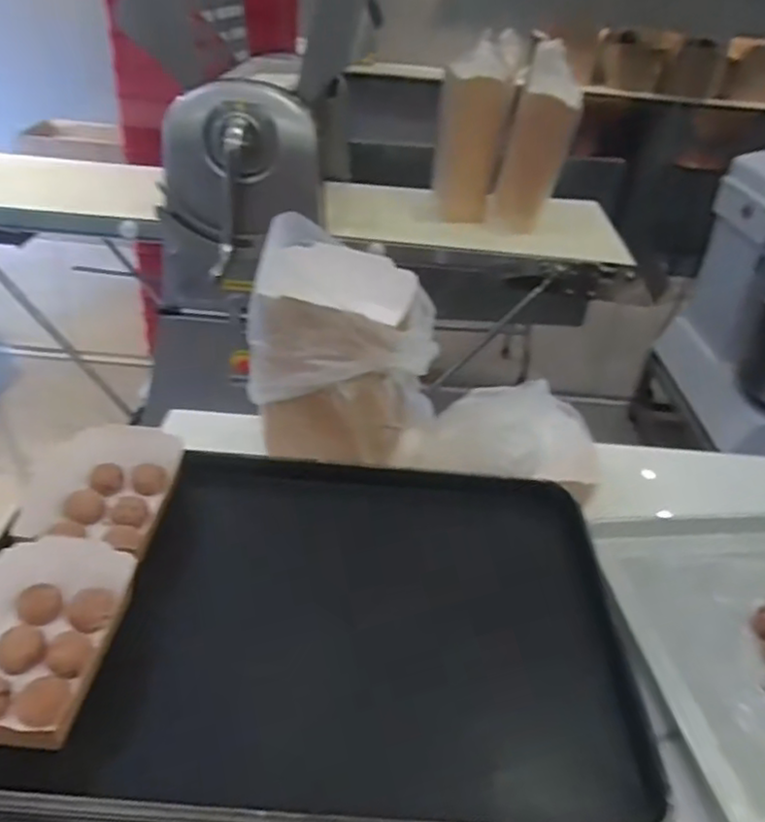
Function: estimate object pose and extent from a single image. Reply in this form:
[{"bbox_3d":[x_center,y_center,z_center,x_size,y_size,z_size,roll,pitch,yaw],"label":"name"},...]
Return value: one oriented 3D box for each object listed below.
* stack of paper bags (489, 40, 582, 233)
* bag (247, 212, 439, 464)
[{"bbox_3d":[0.406,-0.693,1.795,0.174,0.460,0.187,12,35,9],"label":"stack of paper bags"},{"bbox_3d":[-0.046,-0.074,0.866,0.213,0.253,0.152,18,36,18],"label":"bag"}]

